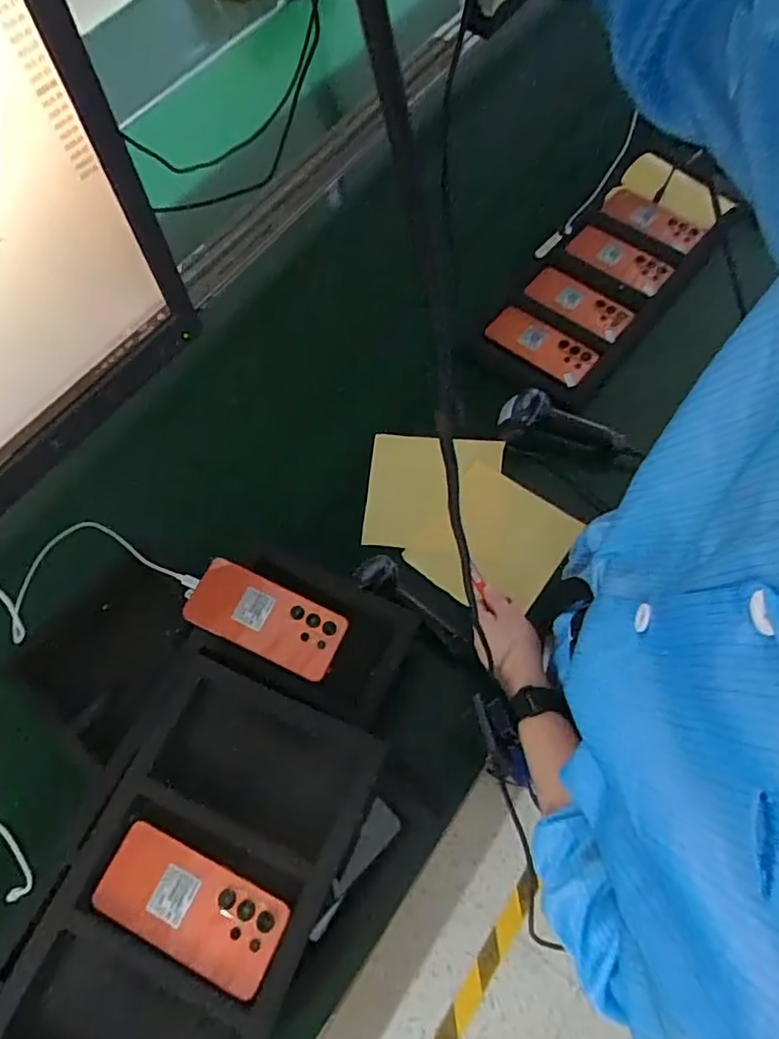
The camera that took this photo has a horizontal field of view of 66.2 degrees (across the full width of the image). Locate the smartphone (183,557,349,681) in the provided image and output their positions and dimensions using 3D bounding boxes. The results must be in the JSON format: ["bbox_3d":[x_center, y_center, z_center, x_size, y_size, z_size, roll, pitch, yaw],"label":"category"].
[{"bbox_3d":[-0.136,0.110,0.664,0.170,0.008,0.079,25,70,2],"label":"smartphone"}]

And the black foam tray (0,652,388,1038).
[{"bbox_3d":[-0.205,0.384,0.523,0.234,0.047,0.493,20,68,13],"label":"black foam tray"}]

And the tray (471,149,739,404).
[{"bbox_3d":[0.344,-0.386,0.927,0.194,0.037,0.438,37,82,19],"label":"tray"}]

